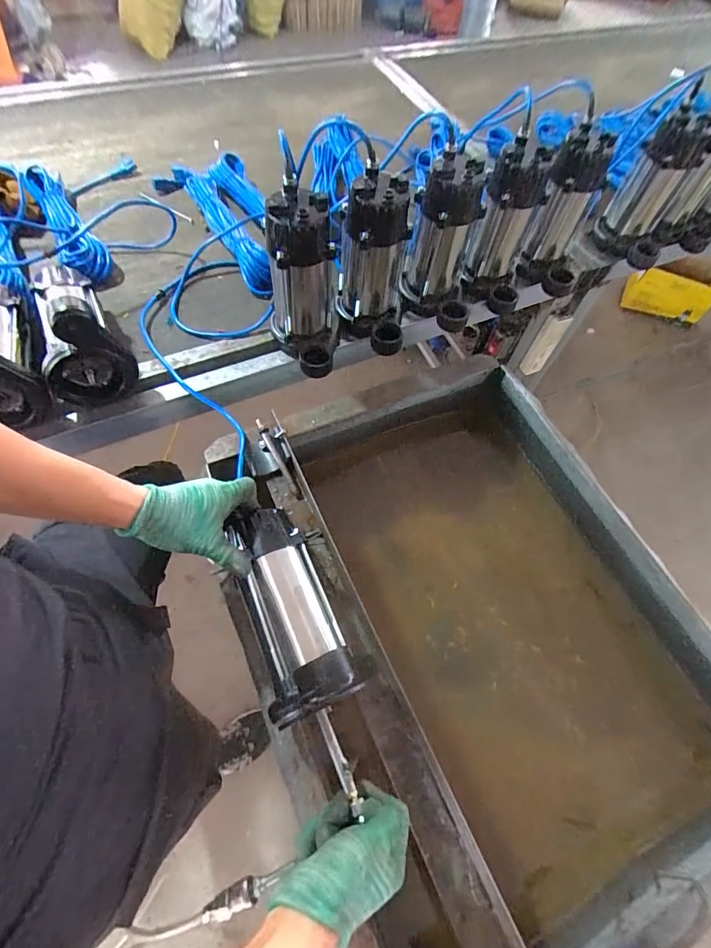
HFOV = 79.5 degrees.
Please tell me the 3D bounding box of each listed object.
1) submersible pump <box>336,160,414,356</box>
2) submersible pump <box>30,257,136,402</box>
[{"bbox_3d":[0.028,-0.330,0.697,0.118,0.233,0.140,4,62,-2],"label":"submersible pump"},{"bbox_3d":[-0.451,-0.263,0.680,0.117,0.157,0.276,-19,65,-14],"label":"submersible pump"}]

